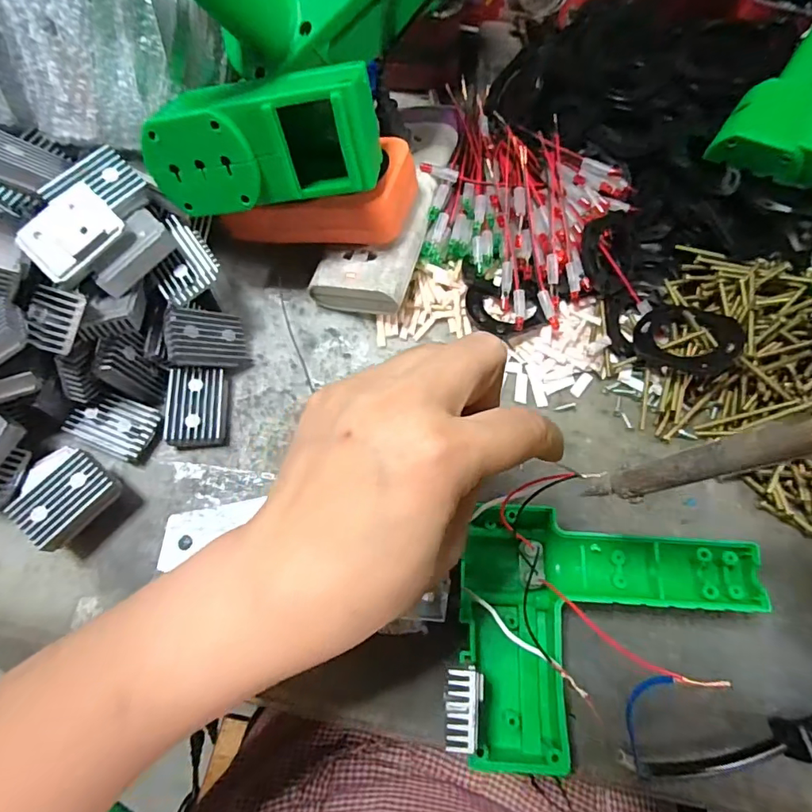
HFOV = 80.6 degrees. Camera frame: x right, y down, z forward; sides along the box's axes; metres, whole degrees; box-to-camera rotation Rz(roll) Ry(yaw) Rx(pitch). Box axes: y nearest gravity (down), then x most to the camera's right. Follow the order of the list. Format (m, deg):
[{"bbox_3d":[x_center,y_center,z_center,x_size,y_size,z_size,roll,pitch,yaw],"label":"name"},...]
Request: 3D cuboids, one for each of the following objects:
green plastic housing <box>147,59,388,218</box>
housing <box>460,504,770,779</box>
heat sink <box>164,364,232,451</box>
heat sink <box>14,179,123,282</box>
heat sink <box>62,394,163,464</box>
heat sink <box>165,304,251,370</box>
[{"bbox_3d":[-0.075,-0.142,0.256,0.117,0.061,0.046,-2,46,4],"label":"green plastic housing"},{"bbox_3d":[0.101,0.115,0.244,0.143,0.034,0.119,4,69,0],"label":"housing"},{"bbox_3d":[-0.126,0.001,0.289,0.032,0.017,0.047,-2,69,-3],"label":"heat sink"},{"bbox_3d":[-0.168,-0.087,0.241,0.033,0.010,0.047,40,73,12],"label":"heat sink"},{"bbox_3d":[-0.170,0.010,0.283,0.045,0.015,0.032,24,70,7],"label":"heat sink"},{"bbox_3d":[-0.119,-0.041,0.292,0.008,0.050,0.034,0,90,41],"label":"heat sink"}]

